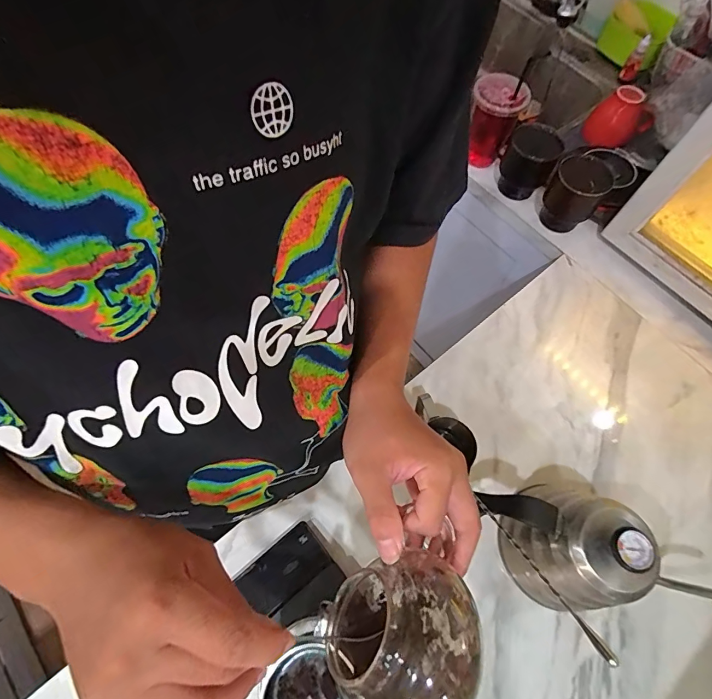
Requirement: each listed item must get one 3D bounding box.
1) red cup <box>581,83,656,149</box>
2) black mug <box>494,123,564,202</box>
[{"bbox_3d":[0.468,-0.407,0.736,0.098,0.087,0.094,0,66,0],"label":"red cup"},{"bbox_3d":[0.286,-0.313,0.686,0.084,0.102,0.072,22,68,9],"label":"black mug"}]

